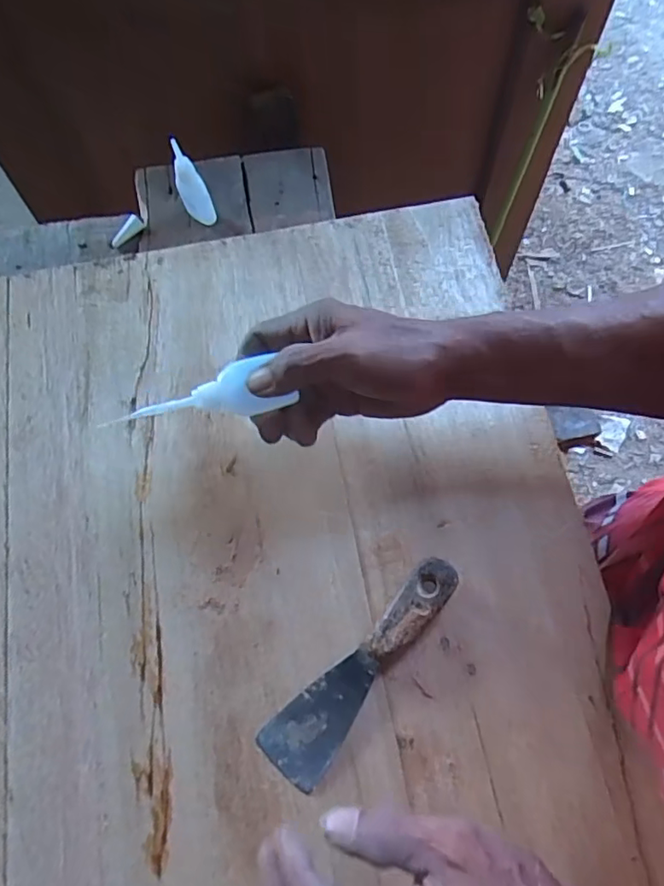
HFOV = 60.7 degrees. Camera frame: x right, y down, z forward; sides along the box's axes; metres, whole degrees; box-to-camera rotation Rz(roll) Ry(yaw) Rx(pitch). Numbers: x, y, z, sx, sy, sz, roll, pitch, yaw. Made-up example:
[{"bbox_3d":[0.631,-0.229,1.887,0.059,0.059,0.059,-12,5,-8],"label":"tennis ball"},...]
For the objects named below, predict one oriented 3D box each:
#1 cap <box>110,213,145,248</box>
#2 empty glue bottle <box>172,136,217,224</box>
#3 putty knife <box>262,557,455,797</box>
[{"bbox_3d":[-0.197,-0.201,0.539,0.039,0.011,0.013,-41,74,6],"label":"cap"},{"bbox_3d":[-0.125,-0.233,0.504,0.028,0.086,0.016,1,62,2],"label":"empty glue bottle"},{"bbox_3d":[0.020,0.142,0.366,0.042,0.024,0.162,38,76,14],"label":"putty knife"}]

